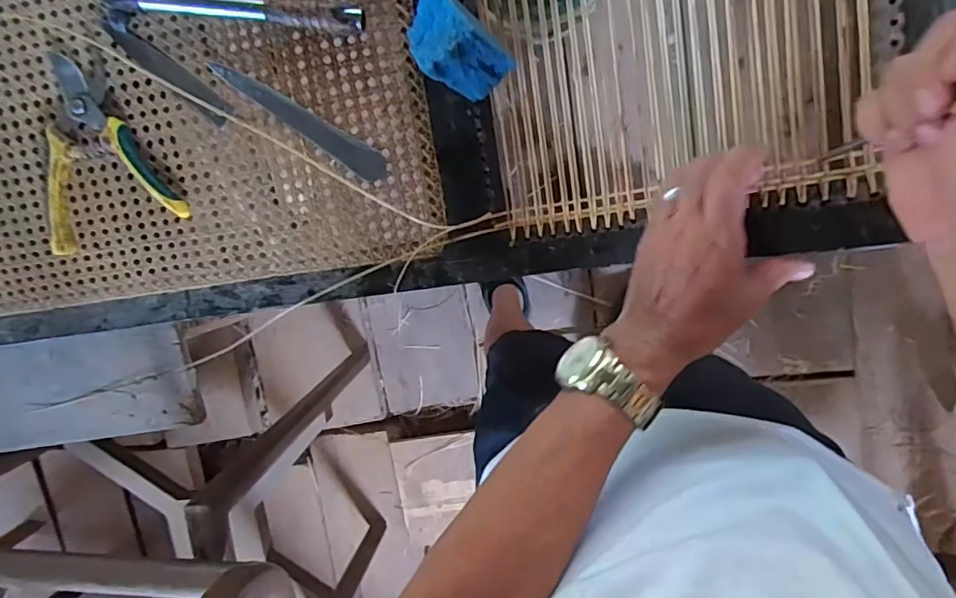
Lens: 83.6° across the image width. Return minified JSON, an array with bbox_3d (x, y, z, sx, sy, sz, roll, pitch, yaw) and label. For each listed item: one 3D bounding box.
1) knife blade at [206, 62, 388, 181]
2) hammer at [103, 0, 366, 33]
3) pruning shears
[{"bbox_3d":[-0.169,-0.167,0.506,0.184,0.008,0.026,31,103,3],"label":"knife blade"},{"bbox_3d":[-0.224,-0.262,0.482,0.244,0.025,0.056,10,102,7],"label":"hammer"},{"bbox_3d":[-0.383,-0.129,0.514,0.136,0.017,0.182,-30,94,13],"label":"pruning shears"}]

